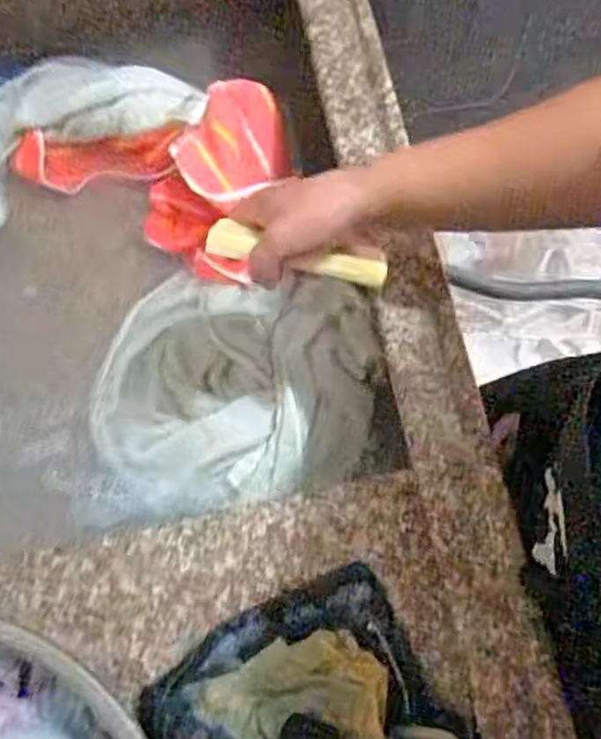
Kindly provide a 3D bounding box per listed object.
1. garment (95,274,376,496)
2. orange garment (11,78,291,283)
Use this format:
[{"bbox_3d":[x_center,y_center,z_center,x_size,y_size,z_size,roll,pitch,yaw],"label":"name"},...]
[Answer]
[{"bbox_3d":[-0.066,0.011,0.653,0.265,0.061,0.214,5,75,2],"label":"garment"},{"bbox_3d":[-0.162,-0.214,0.678,0.281,0.116,0.156,20,76,6],"label":"orange garment"}]

